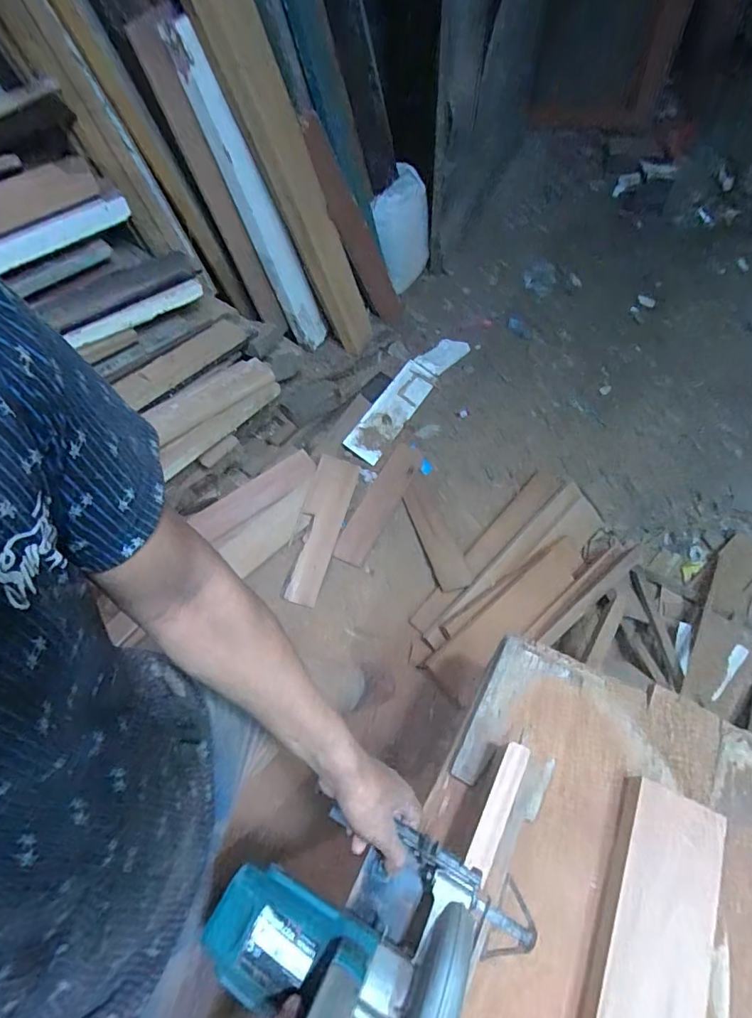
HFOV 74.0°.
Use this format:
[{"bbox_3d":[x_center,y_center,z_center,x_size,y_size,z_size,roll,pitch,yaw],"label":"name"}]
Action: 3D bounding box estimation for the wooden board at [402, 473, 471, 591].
[{"bbox_3d":[0.169,0.058,1.455,0.097,0.019,0.399,-16,51,-6],"label":"wooden board"}]

